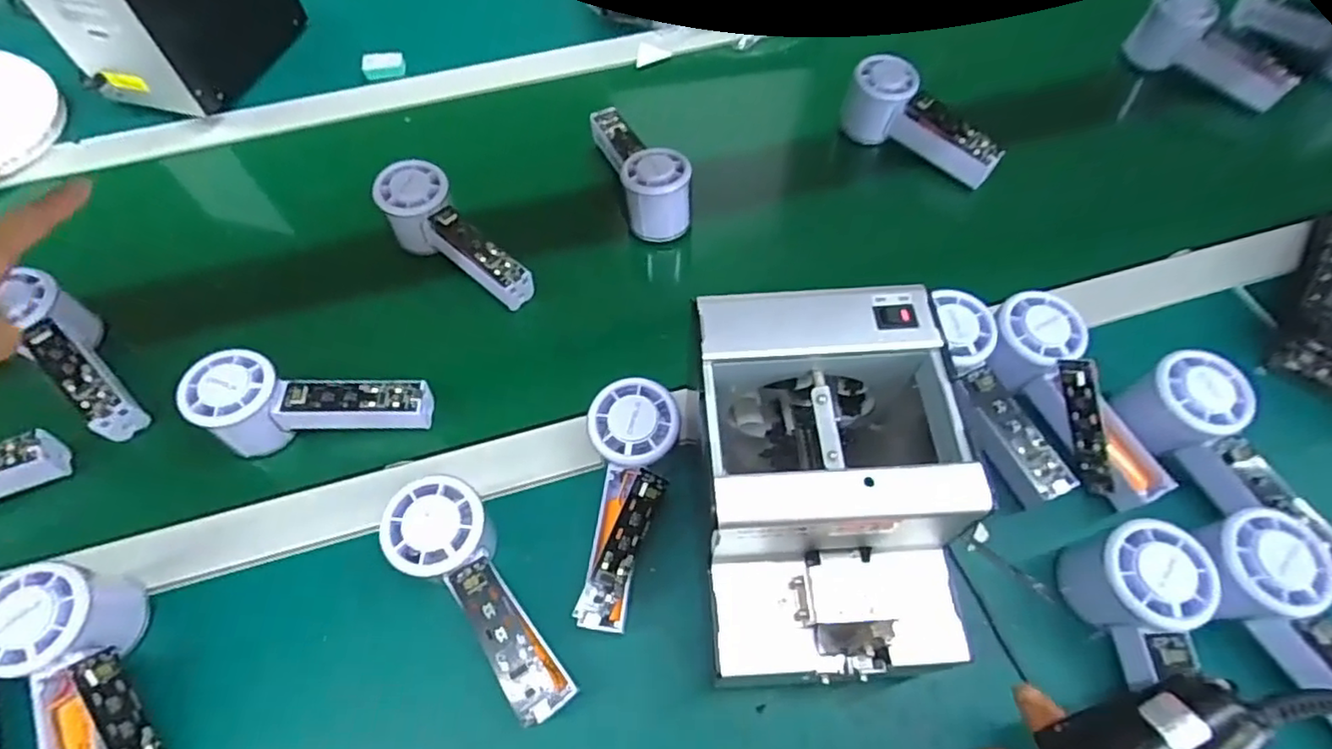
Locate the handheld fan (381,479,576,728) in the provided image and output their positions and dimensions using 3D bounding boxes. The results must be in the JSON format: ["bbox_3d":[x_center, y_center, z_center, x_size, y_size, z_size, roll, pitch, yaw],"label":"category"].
[{"bbox_3d":[-0.103,0.127,0.370,0.052,0.057,0.145,-35,65,-20],"label":"handheld fan"}]

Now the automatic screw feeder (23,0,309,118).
[{"bbox_3d":[-0.486,-0.372,0.625,0.125,0.144,0.173,11,59,6],"label":"automatic screw feeder"}]

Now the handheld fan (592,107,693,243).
[{"bbox_3d":[-0.024,-0.193,0.566,0.054,0.057,0.146,-17,62,-8],"label":"handheld fan"}]

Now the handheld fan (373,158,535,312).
[{"bbox_3d":[-0.172,-0.109,0.526,0.153,0.046,0.053,41,69,8],"label":"handheld fan"}]

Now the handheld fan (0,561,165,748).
[{"bbox_3d":[-0.314,0.174,0.348,0.051,0.064,0.150,-31,65,-15],"label":"handheld fan"}]

